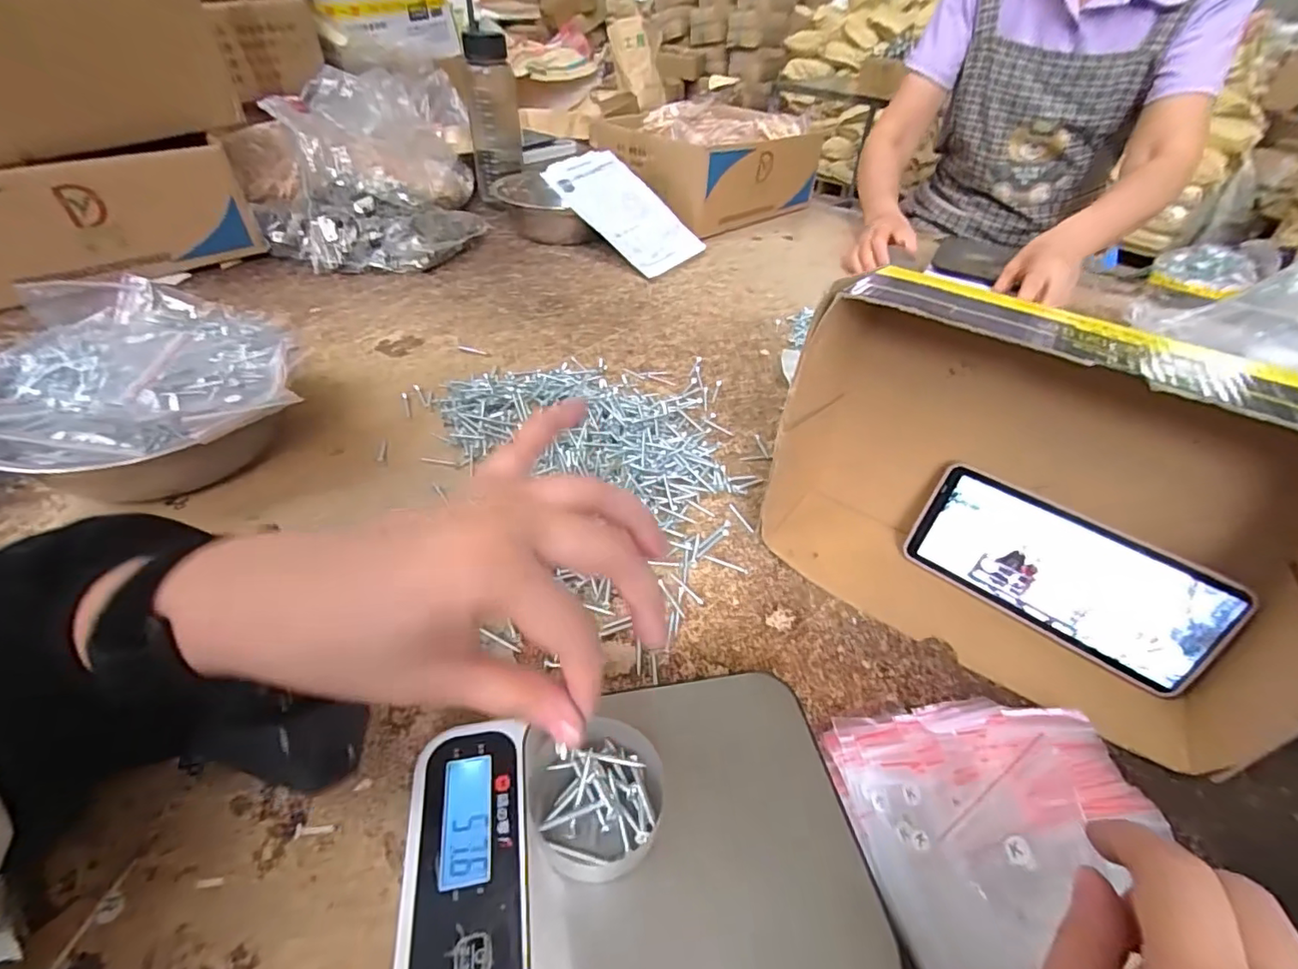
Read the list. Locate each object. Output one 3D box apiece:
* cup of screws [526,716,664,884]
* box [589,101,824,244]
[{"bbox_3d":[-0.023,0.139,0.242,0.057,0.033,0.056,2,43,-2],"label":"cup of screws"},{"bbox_3d":[0.114,-0.538,0.939,0.297,0.149,0.211,-25,50,-28],"label":"box"}]

